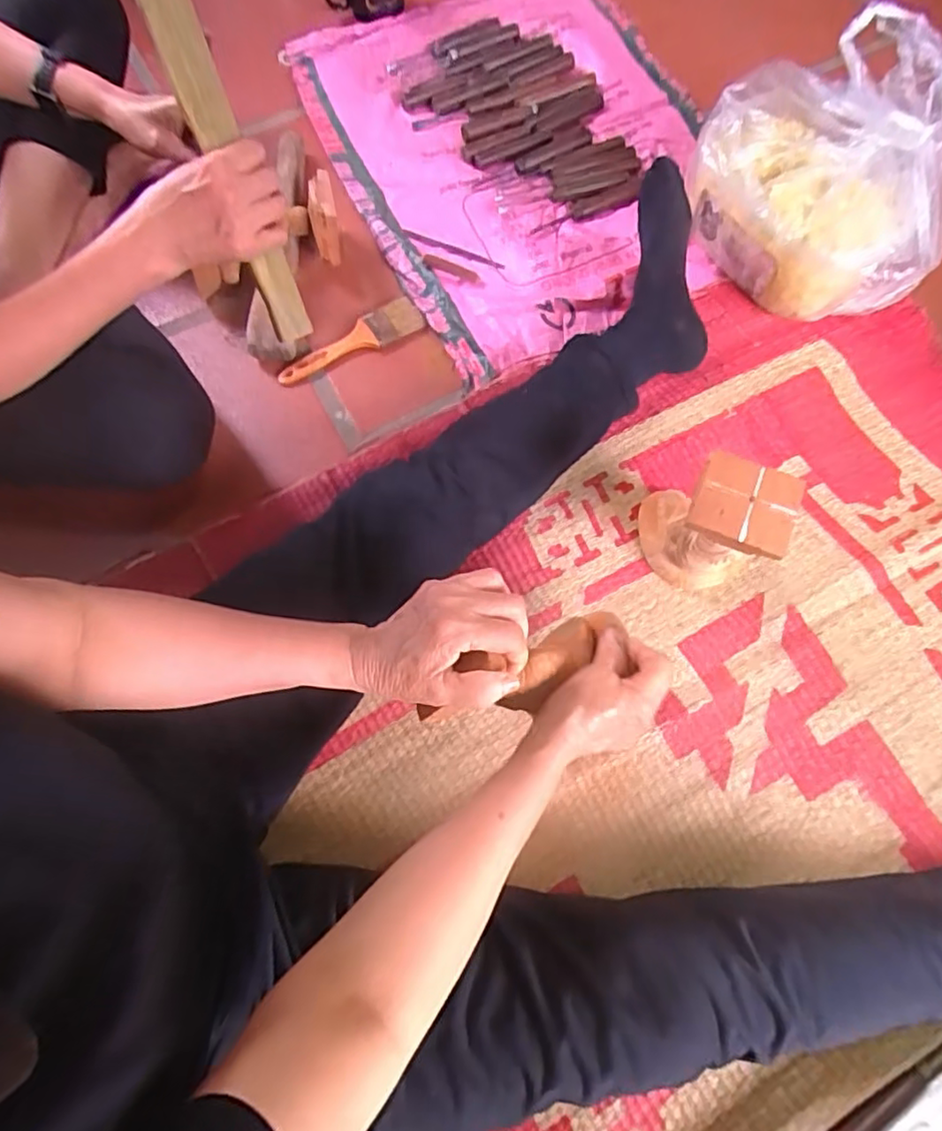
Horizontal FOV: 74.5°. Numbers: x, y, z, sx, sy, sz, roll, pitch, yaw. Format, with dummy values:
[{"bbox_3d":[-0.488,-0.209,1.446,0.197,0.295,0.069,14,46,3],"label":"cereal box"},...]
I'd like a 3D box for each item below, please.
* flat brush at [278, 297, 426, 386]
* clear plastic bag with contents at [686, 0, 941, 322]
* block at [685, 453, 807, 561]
[{"bbox_3d":[-0.138,-0.255,0.722,0.178,0.016,0.047,-31,73,-10],"label":"flat brush"},{"bbox_3d":[0.408,-0.431,0.702,0.218,0.184,0.286,-35,74,-10],"label":"clear plastic bag with contents"},{"bbox_3d":[0.223,-0.052,0.501,0.081,0.020,0.078,21,73,8],"label":"block"}]

